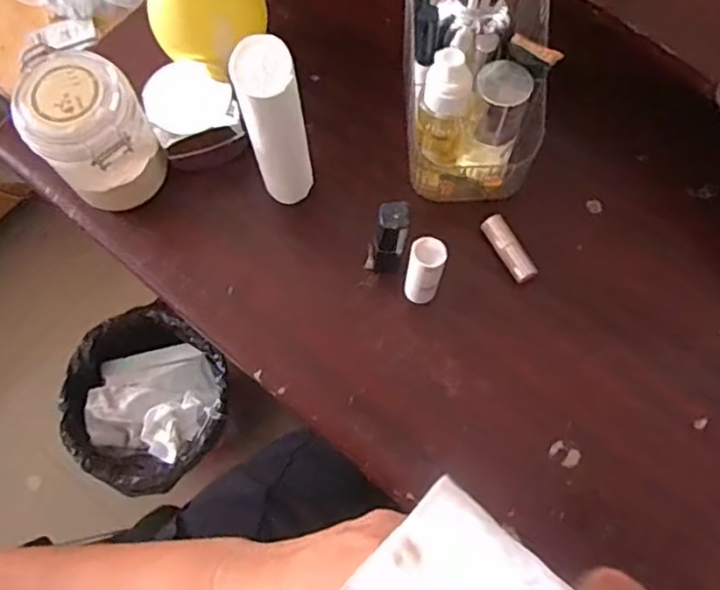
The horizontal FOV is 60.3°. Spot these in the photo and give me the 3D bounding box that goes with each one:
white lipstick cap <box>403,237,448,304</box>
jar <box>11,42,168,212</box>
[{"bbox_3d":[0.044,-0.014,0.423,0.023,0.074,0.023,0,72,1],"label":"white lipstick cap"},{"bbox_3d":[-0.192,-0.114,0.447,0.084,0.105,0.069,40,77,13],"label":"jar"}]

